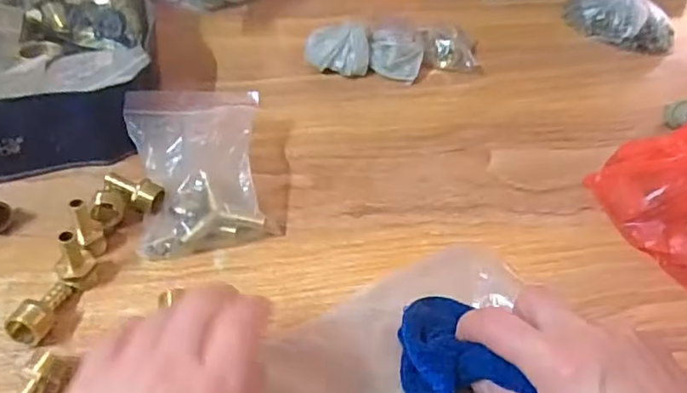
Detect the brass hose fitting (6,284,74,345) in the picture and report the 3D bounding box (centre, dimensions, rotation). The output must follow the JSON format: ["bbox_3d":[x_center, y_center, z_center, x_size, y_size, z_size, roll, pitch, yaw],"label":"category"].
[{"bbox_3d":[-0.167,0.063,0.329,0.018,0.017,0.041,12,40,7],"label":"brass hose fitting"}]

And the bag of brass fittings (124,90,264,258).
[{"bbox_3d":[-0.101,-0.027,0.419,0.087,0.041,0.138,-8,42,-16],"label":"bag of brass fittings"}]

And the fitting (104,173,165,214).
[{"bbox_3d":[-0.141,-0.003,0.400,0.040,0.014,0.017,23,41,-2],"label":"fitting"}]

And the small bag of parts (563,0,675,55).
[{"bbox_3d":[0.299,-0.196,0.654,0.055,0.049,0.119,-18,45,-26],"label":"small bag of parts"}]

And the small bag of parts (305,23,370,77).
[{"bbox_3d":[-0.005,-0.137,0.557,0.057,0.042,0.035,6,40,0],"label":"small bag of parts"}]

